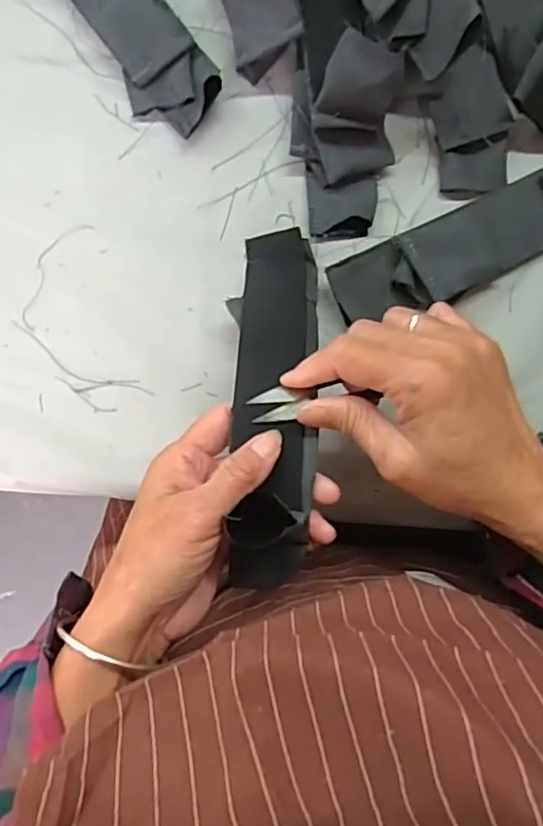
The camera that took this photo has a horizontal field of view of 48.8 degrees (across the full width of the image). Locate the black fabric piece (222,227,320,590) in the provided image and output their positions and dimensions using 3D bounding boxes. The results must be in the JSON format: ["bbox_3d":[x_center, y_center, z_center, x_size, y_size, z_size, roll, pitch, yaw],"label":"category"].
[{"bbox_3d":[0.003,-0.017,0.338,0.045,0.059,0.212,1,66,2],"label":"black fabric piece"}]

